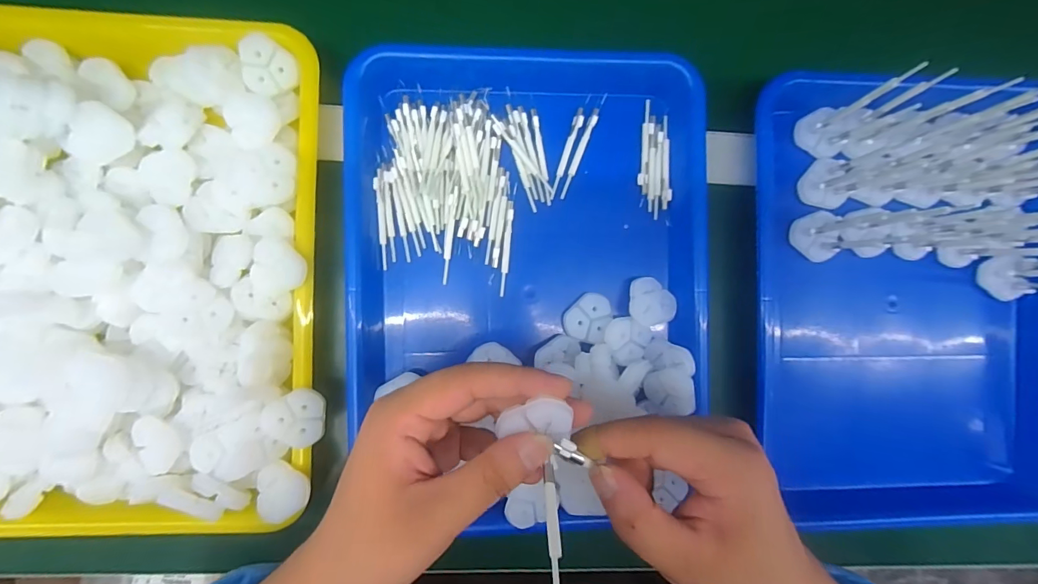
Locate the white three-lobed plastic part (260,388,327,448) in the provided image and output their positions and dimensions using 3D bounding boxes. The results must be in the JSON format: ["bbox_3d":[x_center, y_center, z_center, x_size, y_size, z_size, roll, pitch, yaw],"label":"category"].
[{"bbox_3d":[-0.145,0.082,0.281,0.036,0.010,0.037,1,90,-4],"label":"white three-lobed plastic part"}]

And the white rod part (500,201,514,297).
[{"bbox_3d":[-0.009,-0.032,0.318,0.006,0.004,0.068,5,90,-4],"label":"white rod part"}]

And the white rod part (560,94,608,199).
[{"bbox_3d":[0.047,-0.107,0.321,0.006,0.006,0.080,22,88,-4],"label":"white rod part"}]

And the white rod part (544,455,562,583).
[{"bbox_3d":[0.014,0.099,0.182,0.006,0.004,0.055,6,44,-6],"label":"white rod part"}]

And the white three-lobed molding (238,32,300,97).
[{"bbox_3d":[-0.166,-0.150,0.292,0.034,0.006,0.036,3,114,-13],"label":"white three-lobed molding"}]

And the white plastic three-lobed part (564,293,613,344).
[{"bbox_3d":[0.052,0.018,0.322,0.030,0.011,0.036,29,88,-3],"label":"white plastic three-lobed part"}]

